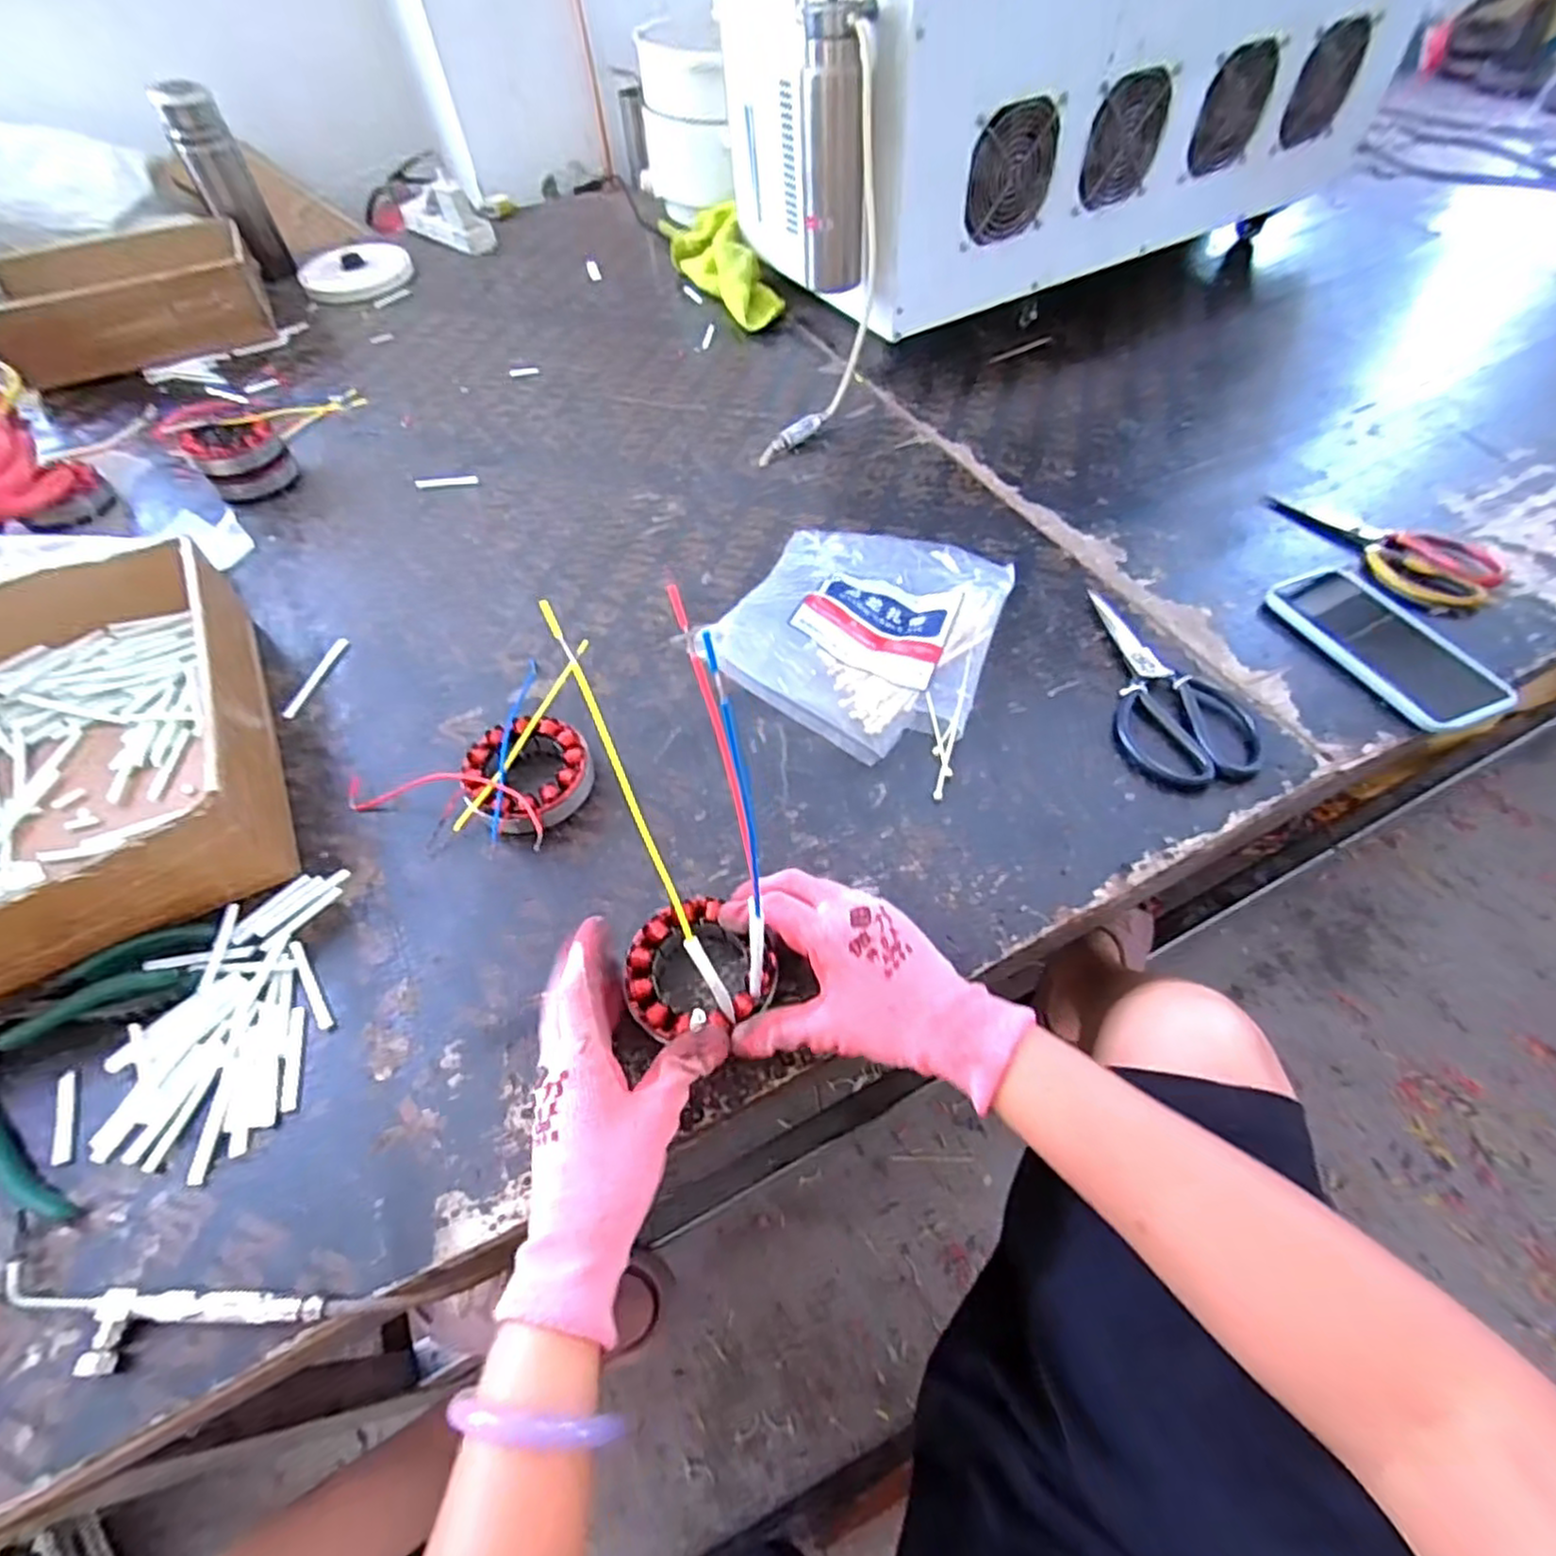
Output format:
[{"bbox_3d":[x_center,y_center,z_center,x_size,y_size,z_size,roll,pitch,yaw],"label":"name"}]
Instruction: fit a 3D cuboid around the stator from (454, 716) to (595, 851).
[{"bbox_3d":[-0.176,0.001,0.506,0.083,0.038,0.094,-10,55,-4],"label":"stator"}]

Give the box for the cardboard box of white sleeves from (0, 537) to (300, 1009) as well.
[{"bbox_3d":[-0.499,-0.018,0.502,0.239,0.097,0.335,-26,58,-14],"label":"cardboard box of white sleeves"}]

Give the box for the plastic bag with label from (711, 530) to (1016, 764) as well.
[{"bbox_3d":[0.071,-0.133,0.577,0.200,0.059,0.250,18,58,15],"label":"plastic bag with label"}]

